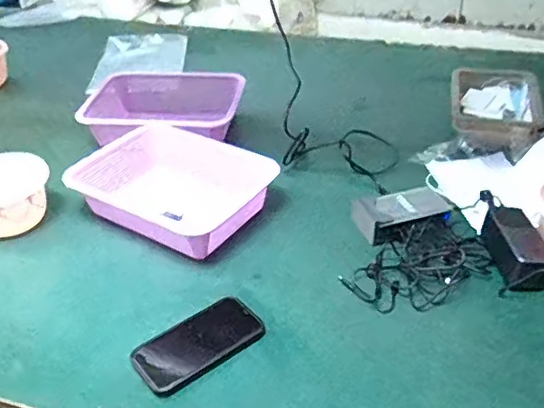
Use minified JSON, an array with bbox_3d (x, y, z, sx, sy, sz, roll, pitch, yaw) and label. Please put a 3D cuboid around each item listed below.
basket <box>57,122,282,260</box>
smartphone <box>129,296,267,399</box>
[{"bbox_3d":[-0.158,-0.030,0.939,0.299,0.073,0.205,17,42,24],"label":"basket"},{"bbox_3d":[-0.092,0.170,0.721,0.155,0.014,0.090,-24,42,-25],"label":"smartphone"}]

